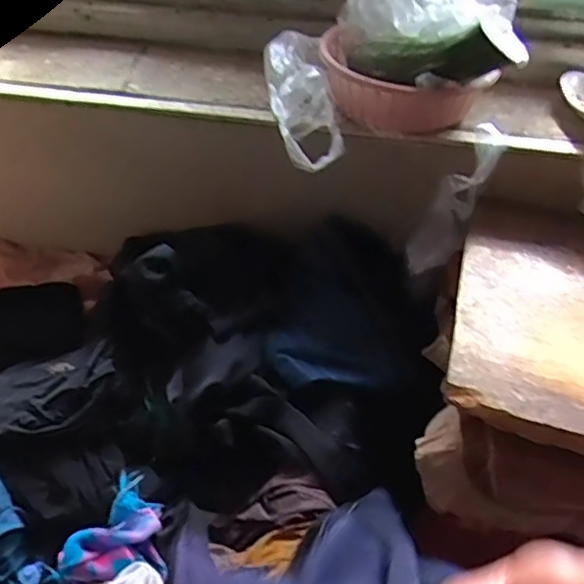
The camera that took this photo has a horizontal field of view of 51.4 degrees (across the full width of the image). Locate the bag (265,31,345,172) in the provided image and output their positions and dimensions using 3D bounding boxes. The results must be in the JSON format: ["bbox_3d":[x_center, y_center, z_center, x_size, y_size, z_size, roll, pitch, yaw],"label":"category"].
[{"bbox_3d":[0.014,-0.295,0.902,0.088,0.074,0.278,-7,62,-8],"label":"bag"}]

